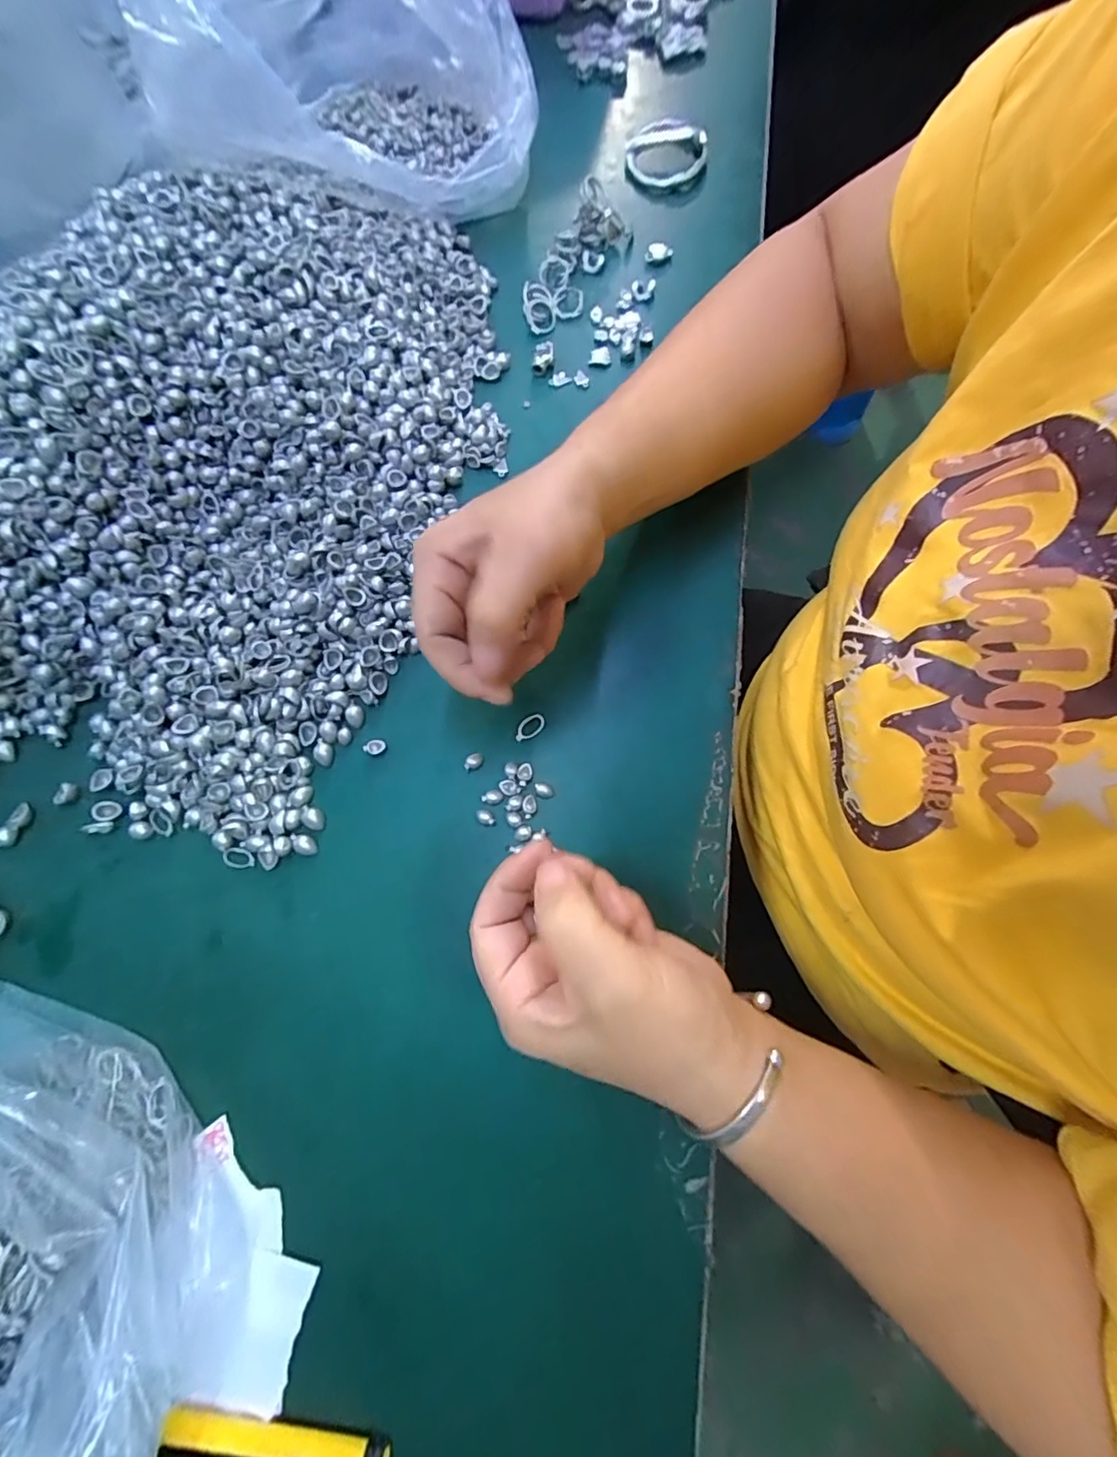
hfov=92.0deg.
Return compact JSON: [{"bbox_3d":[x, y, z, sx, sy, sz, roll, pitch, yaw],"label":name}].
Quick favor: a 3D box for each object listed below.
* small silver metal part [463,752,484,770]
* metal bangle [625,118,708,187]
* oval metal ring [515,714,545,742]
[{"bbox_3d":[-0.045,0.017,0.285,0.011,0.004,0.008,-19,76,-4],"label":"small silver metal part"},{"bbox_3d":[0.078,-0.417,0.389,0.055,0.011,0.054,0,75,1],"label":"metal bangle"},{"bbox_3d":[-0.015,-0.001,0.288,0.018,0.004,0.010,-42,79,-10],"label":"oval metal ring"}]

